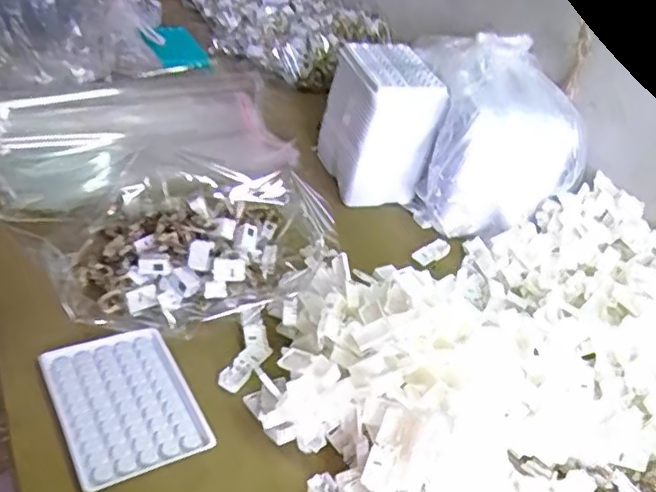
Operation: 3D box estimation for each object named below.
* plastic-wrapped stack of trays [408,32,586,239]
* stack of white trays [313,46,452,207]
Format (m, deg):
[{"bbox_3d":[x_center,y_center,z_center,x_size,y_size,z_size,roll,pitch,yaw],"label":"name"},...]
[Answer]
[{"bbox_3d":[0.193,-0.136,0.769,0.164,0.190,0.181,3,37,-10],"label":"plastic-wrapped stack of trays"},{"bbox_3d":[0.060,-0.147,0.774,0.102,0.159,0.127,-2,38,-16],"label":"stack of white trays"}]

